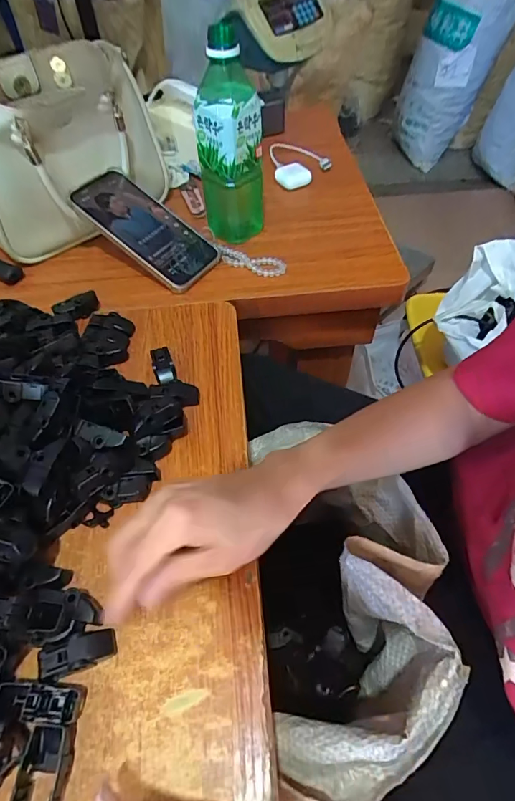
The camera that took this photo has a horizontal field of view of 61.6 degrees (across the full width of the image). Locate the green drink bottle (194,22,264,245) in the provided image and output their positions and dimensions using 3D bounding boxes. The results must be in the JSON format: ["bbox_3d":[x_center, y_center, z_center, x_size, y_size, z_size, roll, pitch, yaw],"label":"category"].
[{"bbox_3d":[-0.030,-0.280,0.489,0.071,0.205,0.079,-5,54,-3],"label":"green drink bottle"}]

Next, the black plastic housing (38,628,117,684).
[{"bbox_3d":[-0.113,0.161,0.273,0.045,0.018,0.020,-14,54,-9],"label":"black plastic housing"}]

